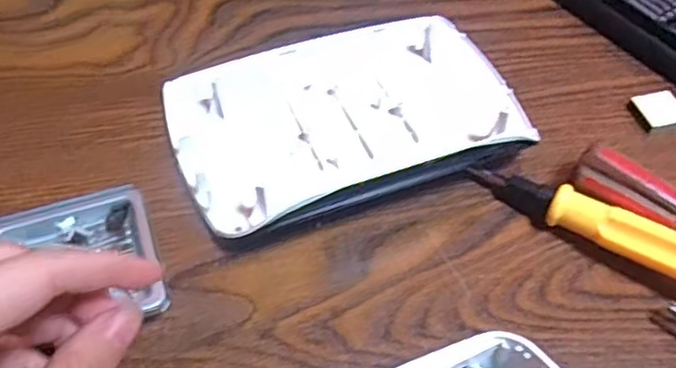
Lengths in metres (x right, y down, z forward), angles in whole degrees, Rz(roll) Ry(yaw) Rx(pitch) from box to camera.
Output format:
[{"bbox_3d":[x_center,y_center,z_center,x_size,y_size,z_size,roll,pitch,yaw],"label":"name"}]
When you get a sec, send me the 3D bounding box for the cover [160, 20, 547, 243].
[{"bbox_3d":[0.004,-0.040,0.326,0.173,0.018,0.114,-15,56,-15],"label":"cover"}]

